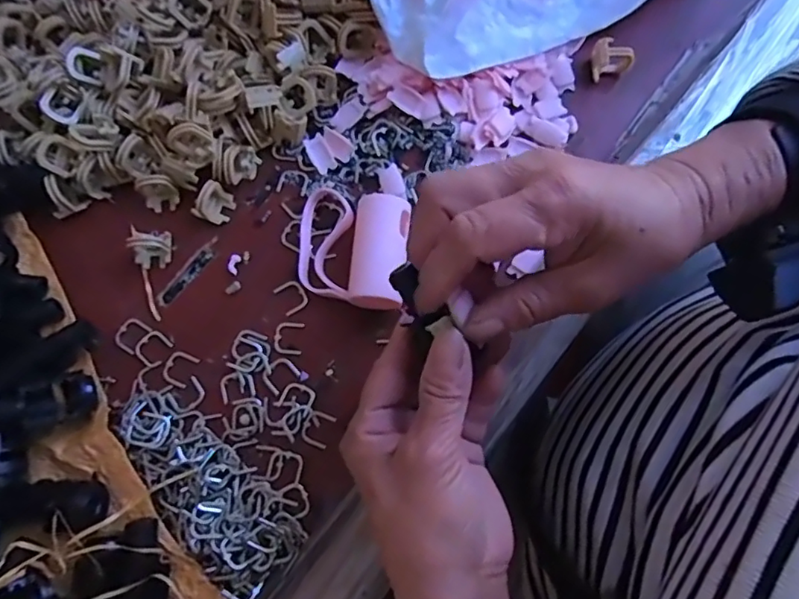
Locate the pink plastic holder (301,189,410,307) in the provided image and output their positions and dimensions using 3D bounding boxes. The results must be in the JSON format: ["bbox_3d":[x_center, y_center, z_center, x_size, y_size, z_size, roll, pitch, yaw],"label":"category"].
[{"bbox_3d":[-0.028,-0.031,0.324,0.070,0.029,0.062,16,77,2],"label":"pink plastic holder"}]

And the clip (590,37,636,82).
[{"bbox_3d":[0.135,-0.152,0.354,0.026,0.021,0.020,33,78,6],"label":"clip"}]

